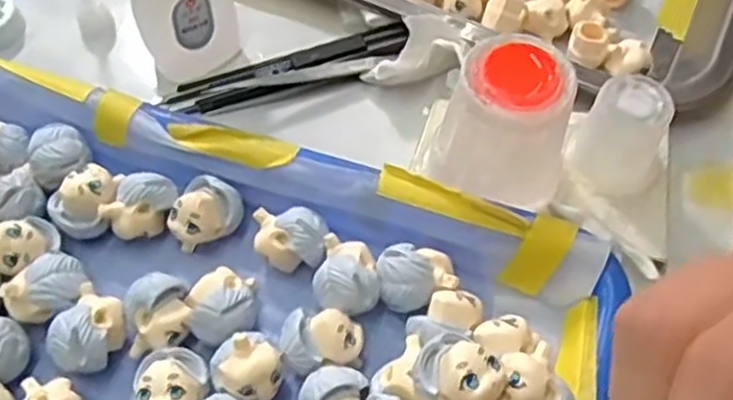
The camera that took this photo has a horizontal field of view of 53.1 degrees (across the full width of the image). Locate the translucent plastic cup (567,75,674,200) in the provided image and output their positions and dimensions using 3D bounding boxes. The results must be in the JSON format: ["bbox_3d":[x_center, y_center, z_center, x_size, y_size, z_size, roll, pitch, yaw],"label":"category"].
[{"bbox_3d":[0.102,-0.023,0.295,0.034,0.044,0.032,0,58,0],"label":"translucent plastic cup"}]

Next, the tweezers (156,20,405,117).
[{"bbox_3d":[-0.035,-0.060,0.336,0.113,0.012,0.022,-15,59,-9],"label":"tweezers"}]

